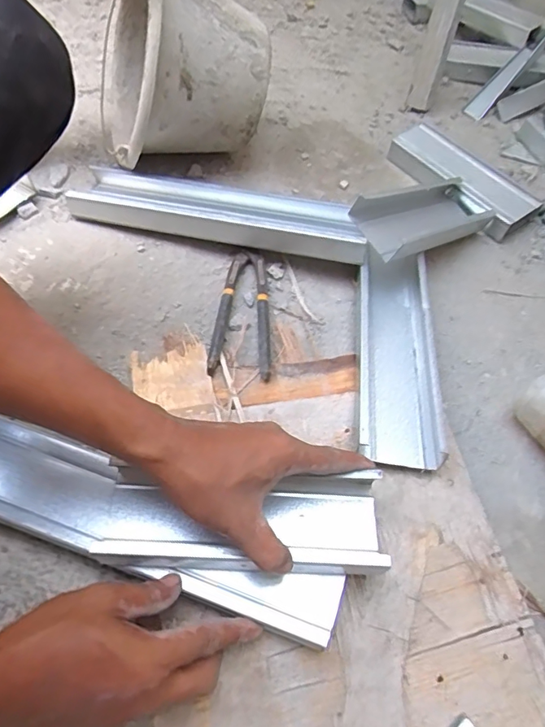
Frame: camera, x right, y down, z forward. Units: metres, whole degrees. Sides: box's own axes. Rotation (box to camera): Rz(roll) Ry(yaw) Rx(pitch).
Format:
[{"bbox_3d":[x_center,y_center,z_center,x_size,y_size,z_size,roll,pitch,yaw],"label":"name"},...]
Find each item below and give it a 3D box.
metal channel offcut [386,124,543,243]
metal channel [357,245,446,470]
[{"bbox_3d":[0.268,-0.268,0.706,0.097,0.033,0.230,-28,63,-21],"label":"metal channel offcut"},{"bbox_3d":[0.131,-0.014,0.519,0.082,0.060,0.263,8,57,1],"label":"metal channel"}]

